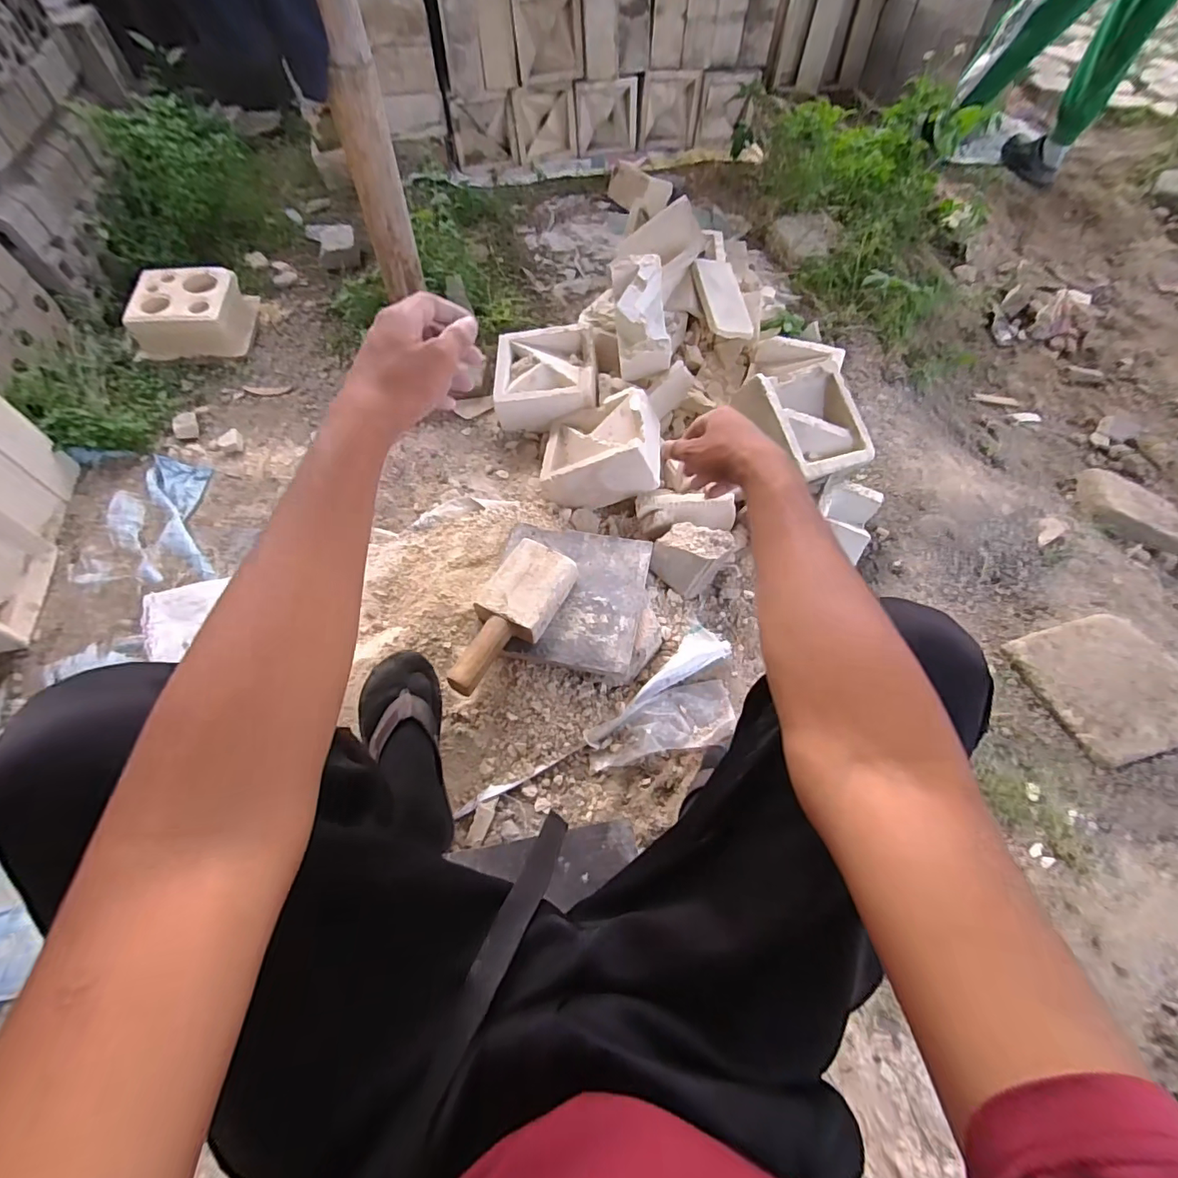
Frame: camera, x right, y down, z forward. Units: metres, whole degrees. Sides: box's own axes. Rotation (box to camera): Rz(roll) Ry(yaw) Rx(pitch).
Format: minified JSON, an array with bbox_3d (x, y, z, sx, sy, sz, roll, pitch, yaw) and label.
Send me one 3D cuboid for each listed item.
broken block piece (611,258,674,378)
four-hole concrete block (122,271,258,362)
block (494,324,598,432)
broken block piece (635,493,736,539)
[{"bbox_3d":[0.107,-0.545,1.025,0.101,0.099,0.210,-5,90,-1],"label":"broken block piece"},{"bbox_3d":[-0.986,-0.690,1.276,0.242,0.094,0.237,-6,61,-2],"label":"four-hole concrete block"},{"bbox_3d":[-0.091,-0.451,1.089,0.207,0.081,0.209,-1,61,1],"label":"block"},{"bbox_3d":[0.170,-0.135,0.907,0.169,0.051,0.064,2,60,21],"label":"broken block piece"}]

